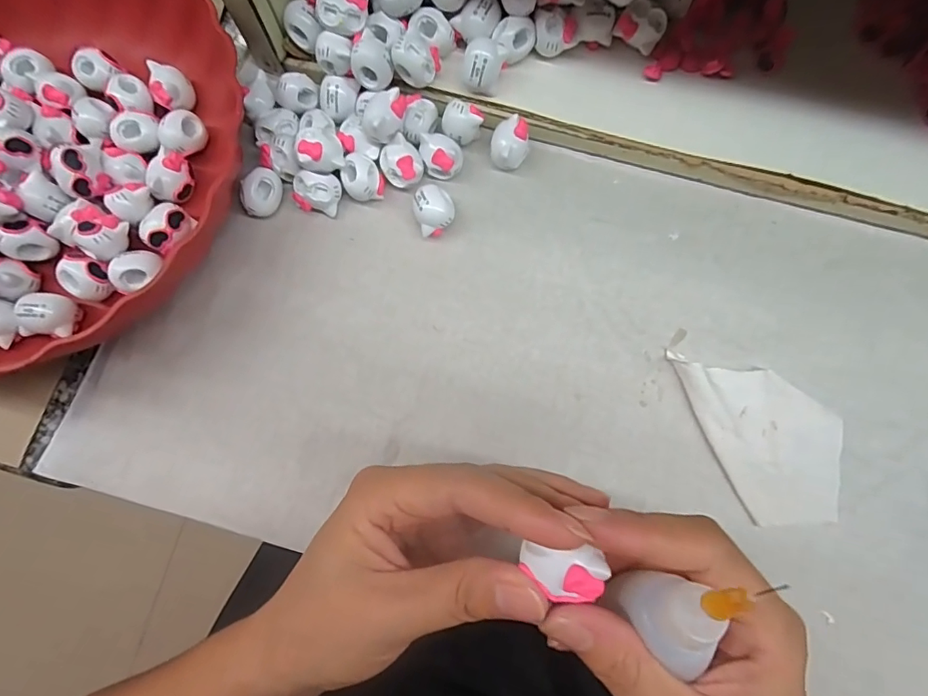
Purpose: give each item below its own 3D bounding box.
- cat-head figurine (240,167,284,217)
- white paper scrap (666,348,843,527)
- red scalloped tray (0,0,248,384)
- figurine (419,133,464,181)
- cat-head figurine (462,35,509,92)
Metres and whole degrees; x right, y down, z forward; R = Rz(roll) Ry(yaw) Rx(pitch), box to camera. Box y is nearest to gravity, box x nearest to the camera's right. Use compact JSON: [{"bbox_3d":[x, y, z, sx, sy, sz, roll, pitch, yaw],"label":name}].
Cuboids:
[{"bbox_3d":[-0.111,-0.085,0.265,0.024,0.019,0.015,-38,78,-7],"label":"cat-head figurine"},{"bbox_3d":[0.152,0.039,0.239,0.062,0.011,0.095,-19,77,-3],"label":"white paper scrap"},{"bbox_3d":[-0.232,-0.098,0.254,0.231,0.057,0.233,-2,77,1],"label":"red scalloped tray"},{"bbox_3d":[-0.012,-0.106,0.269,0.022,0.020,0.018,-5,77,1],"label":"figurine"},{"bbox_3d":[0.011,-0.147,0.258,0.021,0.023,0.018,14,77,5],"label":"cat-head figurine"}]

